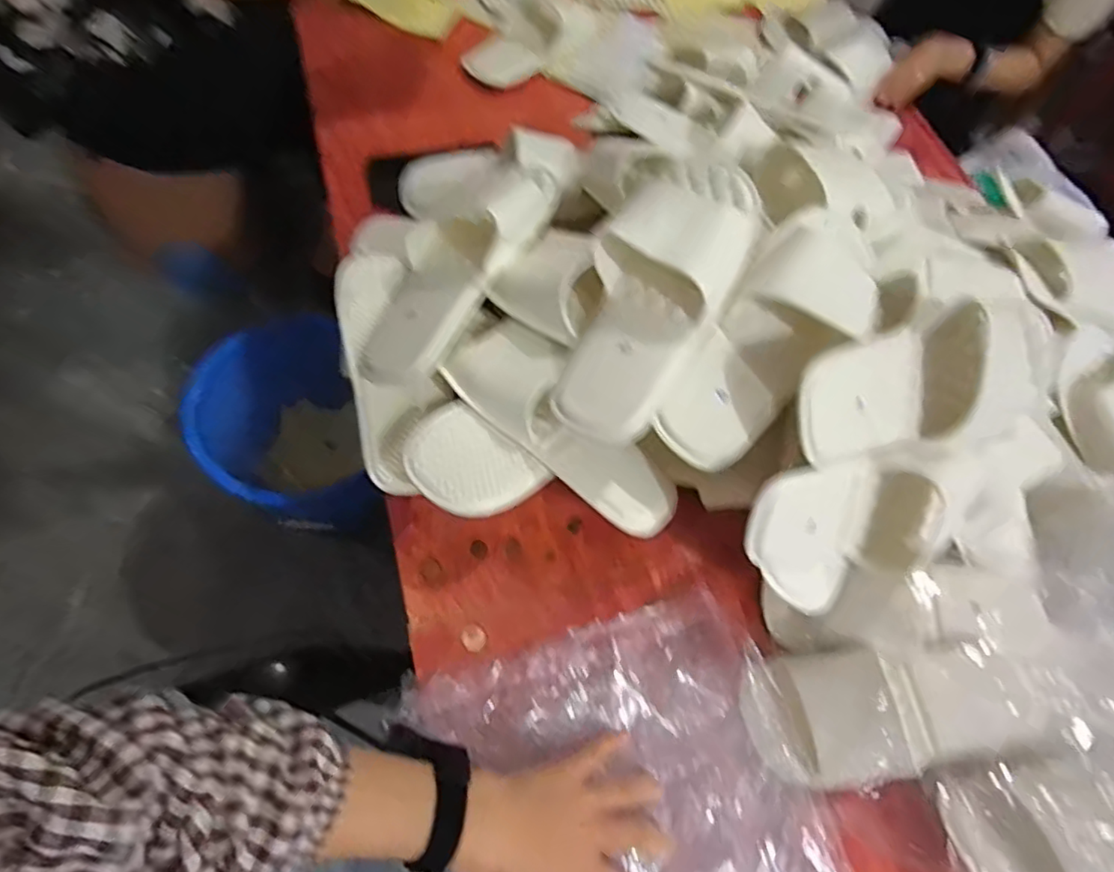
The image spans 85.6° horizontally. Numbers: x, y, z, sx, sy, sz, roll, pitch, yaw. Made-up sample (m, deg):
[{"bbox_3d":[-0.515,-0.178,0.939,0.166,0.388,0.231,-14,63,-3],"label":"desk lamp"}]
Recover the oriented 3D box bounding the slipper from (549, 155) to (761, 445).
[{"bbox_3d":[0.082,-0.122,0.502,0.110,0.078,0.264,24,82,8],"label":"slipper"}]

